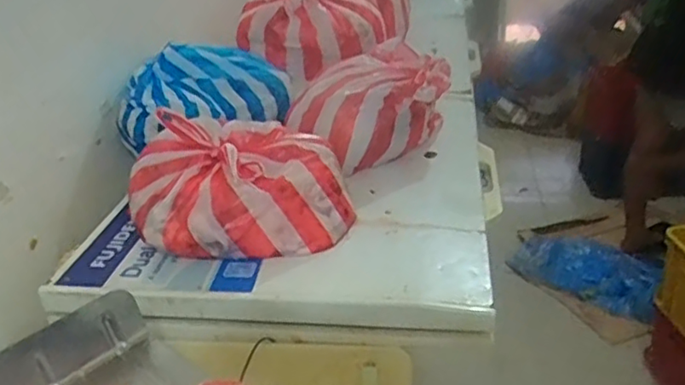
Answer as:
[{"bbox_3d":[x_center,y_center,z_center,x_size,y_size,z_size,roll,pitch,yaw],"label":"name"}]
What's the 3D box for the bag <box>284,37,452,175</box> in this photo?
[{"bbox_3d":[0.055,-0.152,1.226,0.336,0.183,0.185,-22,32,-30],"label":"bag"}]

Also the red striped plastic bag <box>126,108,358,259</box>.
[{"bbox_3d":[-0.170,-0.016,1.014,0.334,0.160,0.251,-11,29,-14],"label":"red striped plastic bag"}]

